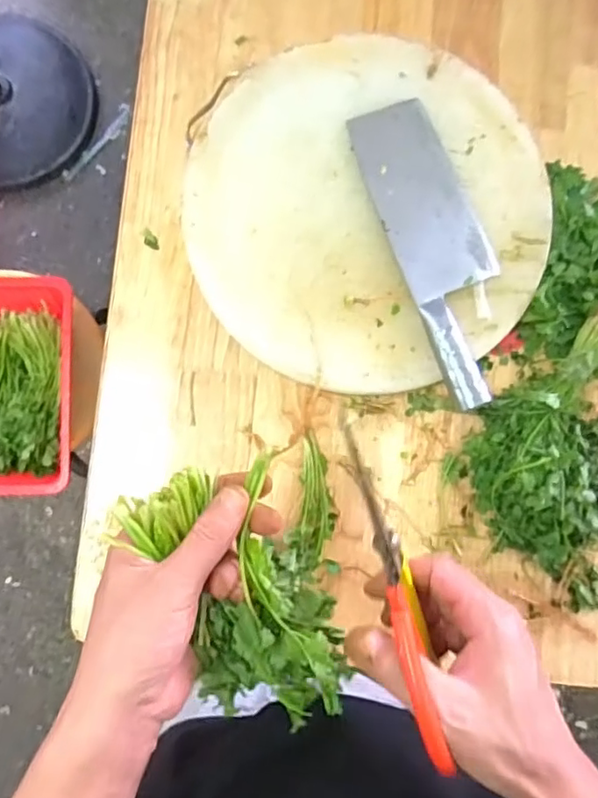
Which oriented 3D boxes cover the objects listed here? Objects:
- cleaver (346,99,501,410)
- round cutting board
[{"bbox_3d":[0.144,-0.153,0.592,0.094,0.024,0.311,-19,85,-3],"label":"cleaver"},{"bbox_3d":[0.070,-0.187,0.617,0.352,0.045,0.351,0,84,-1],"label":"round cutting board"}]

